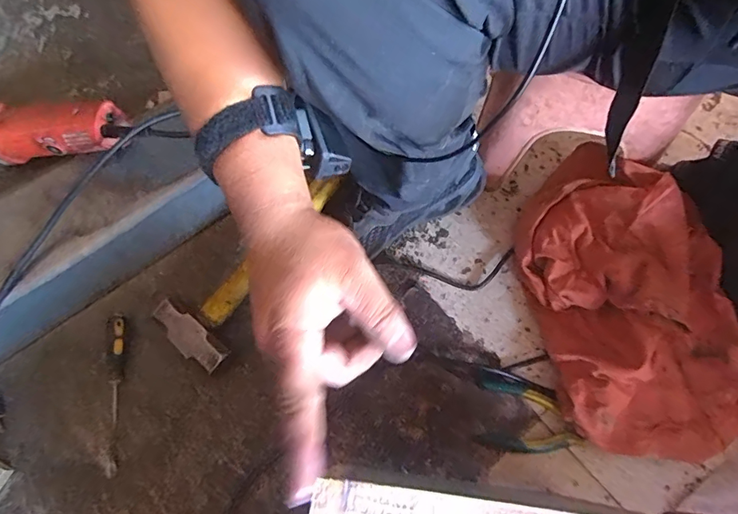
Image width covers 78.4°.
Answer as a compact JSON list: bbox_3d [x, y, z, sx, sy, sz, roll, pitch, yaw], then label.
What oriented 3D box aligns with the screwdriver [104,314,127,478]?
[{"bbox_3d":[-0.288,0.150,0.510,0.023,0.023,0.174,-6,68,-3],"label":"screwdriver"}]

